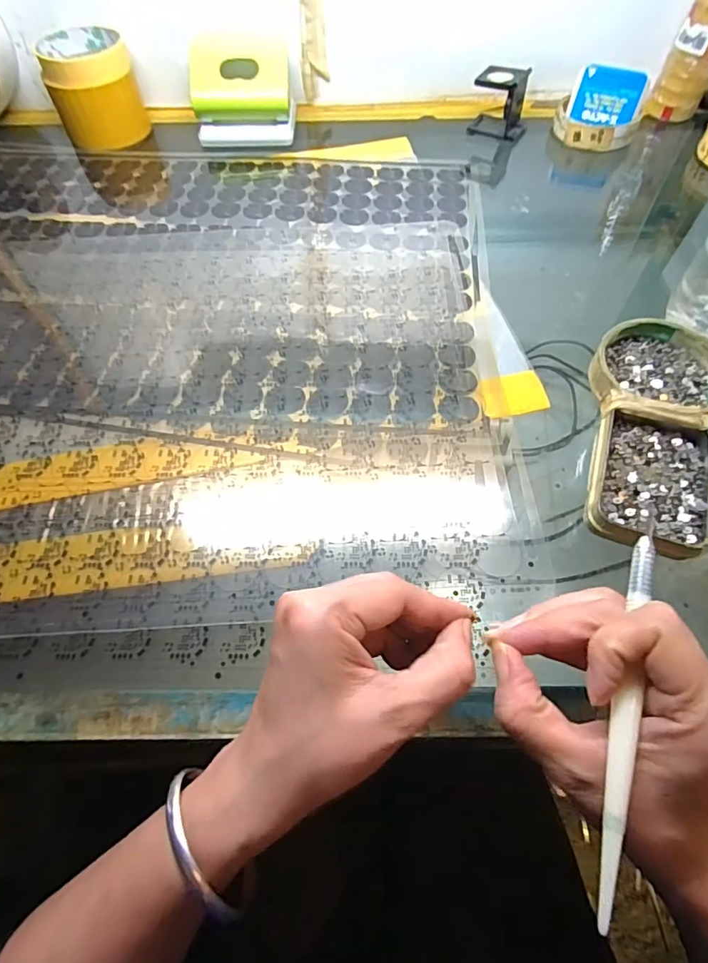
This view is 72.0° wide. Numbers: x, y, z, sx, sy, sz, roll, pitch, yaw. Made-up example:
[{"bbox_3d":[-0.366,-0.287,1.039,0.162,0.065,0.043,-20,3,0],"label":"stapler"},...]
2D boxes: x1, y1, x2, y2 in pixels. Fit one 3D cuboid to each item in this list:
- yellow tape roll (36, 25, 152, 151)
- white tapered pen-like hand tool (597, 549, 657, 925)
[{"bbox_3d":[-0.264,-0.401,0.496,0.081,0.066,0.089,-22,62,-12],"label":"yellow tape roll"},{"bbox_3d":[0.102,0.085,0.181,0.009,0.007,0.134,15,71,9],"label":"white tapered pen-like hand tool"}]

